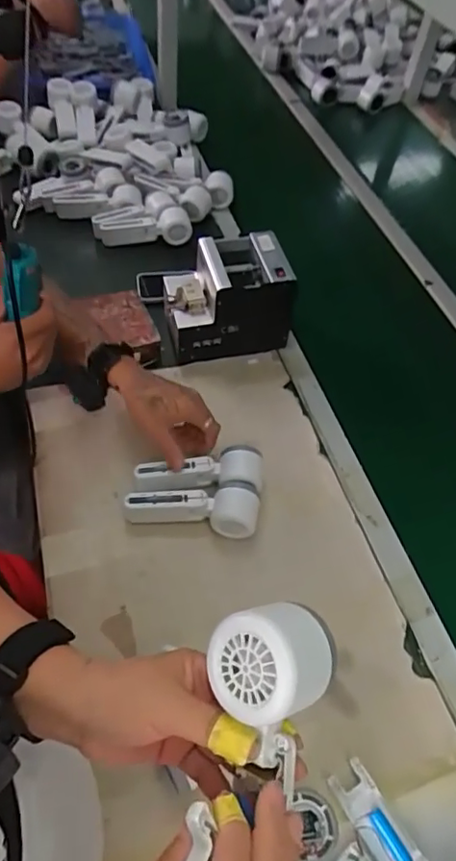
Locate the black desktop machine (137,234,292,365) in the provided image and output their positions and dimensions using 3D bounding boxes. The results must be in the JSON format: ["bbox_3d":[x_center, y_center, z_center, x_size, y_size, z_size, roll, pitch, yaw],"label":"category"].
[{"bbox_3d":[-0.012,-0.214,0.895,0.205,0.146,0.123,-10,56,-13],"label":"black desktop machine"}]

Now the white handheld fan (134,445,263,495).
[{"bbox_3d":[-0.038,0.057,0.751,0.170,0.052,0.053,0,54,-6],"label":"white handheld fan"}]

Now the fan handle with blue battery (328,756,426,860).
[{"bbox_3d":[0.145,0.390,0.547,0.042,0.016,0.105,-24,60,-23],"label":"fan handle with blue battery"}]

